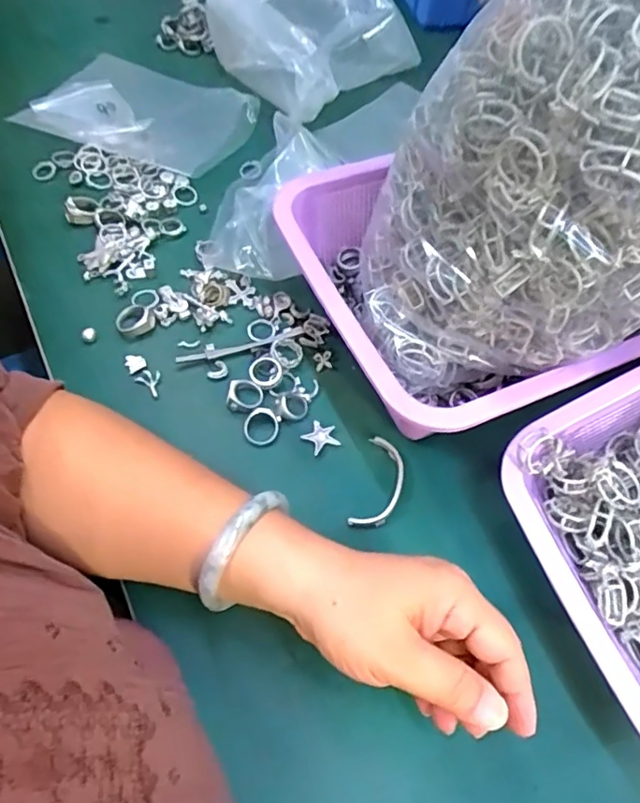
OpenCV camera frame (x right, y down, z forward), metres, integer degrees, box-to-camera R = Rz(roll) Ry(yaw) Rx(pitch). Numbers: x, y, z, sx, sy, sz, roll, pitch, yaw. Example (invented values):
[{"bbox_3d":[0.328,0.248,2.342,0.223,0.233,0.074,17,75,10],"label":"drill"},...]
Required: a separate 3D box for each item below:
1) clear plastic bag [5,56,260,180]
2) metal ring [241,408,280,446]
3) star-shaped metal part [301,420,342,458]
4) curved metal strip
[{"bbox_3d":[-0.169,-0.278,0.559,0.187,0.026,0.150,23,52,7],"label":"clear plastic bag"},{"bbox_3d":[-0.041,0.016,0.395,0.024,0.004,0.026,2,59,-3],"label":"metal ring"},{"bbox_3d":[0.001,0.025,0.399,0.023,0.005,0.022,-36,68,-22],"label":"star-shaped metal part"},{"bbox_3d":[0.039,0.054,0.380,0.026,0.009,0.065,16,59,5],"label":"curved metal strip"}]

